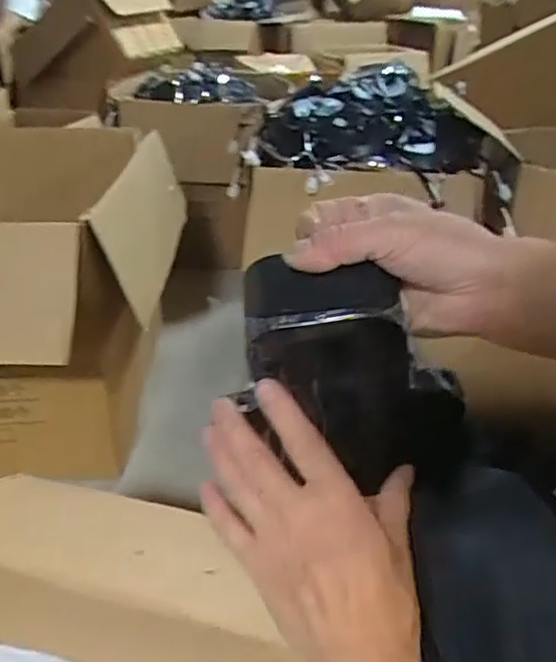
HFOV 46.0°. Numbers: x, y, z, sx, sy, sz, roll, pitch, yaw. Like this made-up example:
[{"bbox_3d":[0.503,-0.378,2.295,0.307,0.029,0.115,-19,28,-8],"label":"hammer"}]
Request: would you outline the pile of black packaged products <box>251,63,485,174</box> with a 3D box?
[{"bbox_3d":[0.191,-0.441,1.377,0.464,0.153,0.333,10,32,15],"label":"pile of black packaged products"}]

